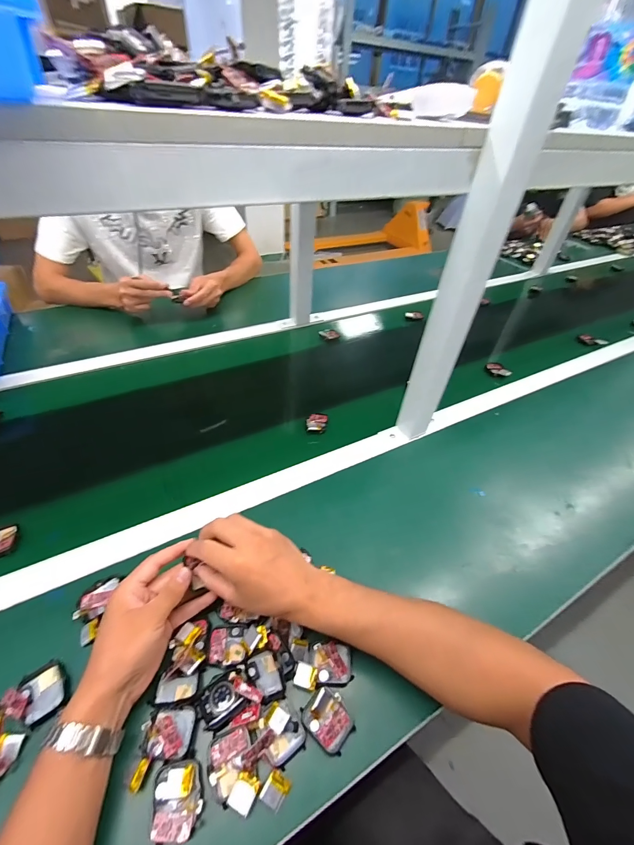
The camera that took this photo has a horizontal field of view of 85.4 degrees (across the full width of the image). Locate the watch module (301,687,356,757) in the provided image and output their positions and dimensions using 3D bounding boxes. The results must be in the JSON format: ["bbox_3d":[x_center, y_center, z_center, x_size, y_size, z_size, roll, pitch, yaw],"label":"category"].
[{"bbox_3d":[0.011,0.281,0.325,0.046,0.019,0.035,36,52,28],"label":"watch module"}]

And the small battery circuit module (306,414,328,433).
[{"bbox_3d":[-0.001,0.000,0.618,0.037,0.011,0.048,7,45,3],"label":"small battery circuit module"}]

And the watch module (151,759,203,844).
[{"bbox_3d":[-0.115,0.316,0.288,0.037,0.019,0.046,-7,46,-12],"label":"watch module"}]

